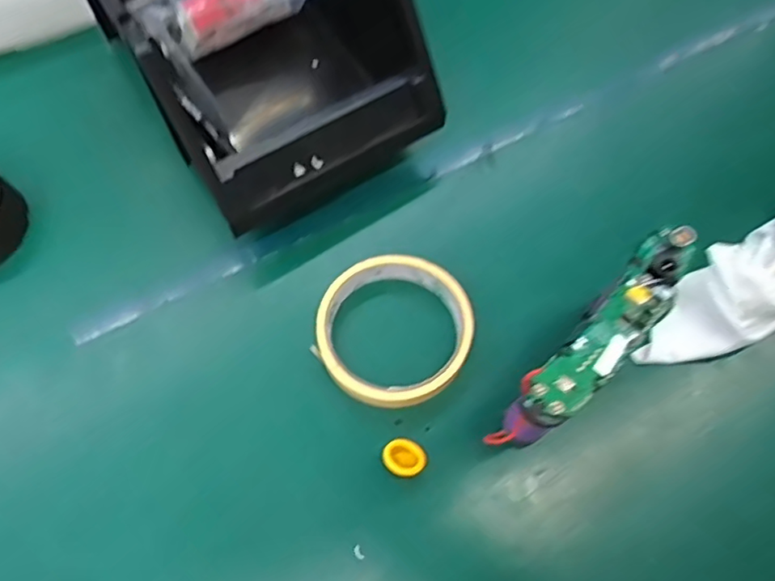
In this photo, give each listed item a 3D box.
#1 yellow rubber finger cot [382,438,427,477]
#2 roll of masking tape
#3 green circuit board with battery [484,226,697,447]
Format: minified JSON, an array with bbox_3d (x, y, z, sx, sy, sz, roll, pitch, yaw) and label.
[{"bbox_3d":[0.009,0.091,0.314,0.021,0.008,0.022,0,66,-1],"label":"yellow rubber finger cot"},{"bbox_3d":[0.004,0.023,0.338,0.088,0.017,0.088,0,66,-1],"label":"roll of masking tape"},{"bbox_3d":[0.094,0.021,0.255,0.026,0.022,0.125,41,72,15],"label":"green circuit board with battery"}]

